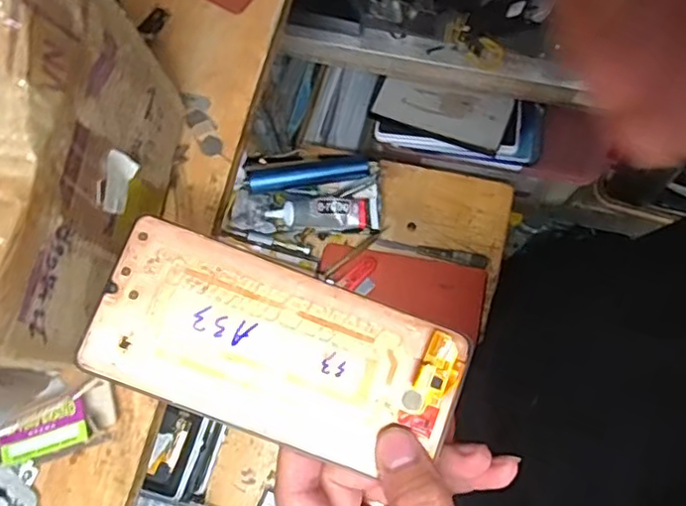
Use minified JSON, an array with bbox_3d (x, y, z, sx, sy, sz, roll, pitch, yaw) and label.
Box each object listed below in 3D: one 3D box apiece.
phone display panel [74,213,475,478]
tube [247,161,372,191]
[{"bbox_3d":[-0.026,0.040,0.261,0.152,0.005,0.069,17,75,-3],"label":"phone display panel"},{"bbox_3d":[-0.041,-0.099,0.782,0.157,0.019,0.030,-9,73,-17],"label":"tube"}]

